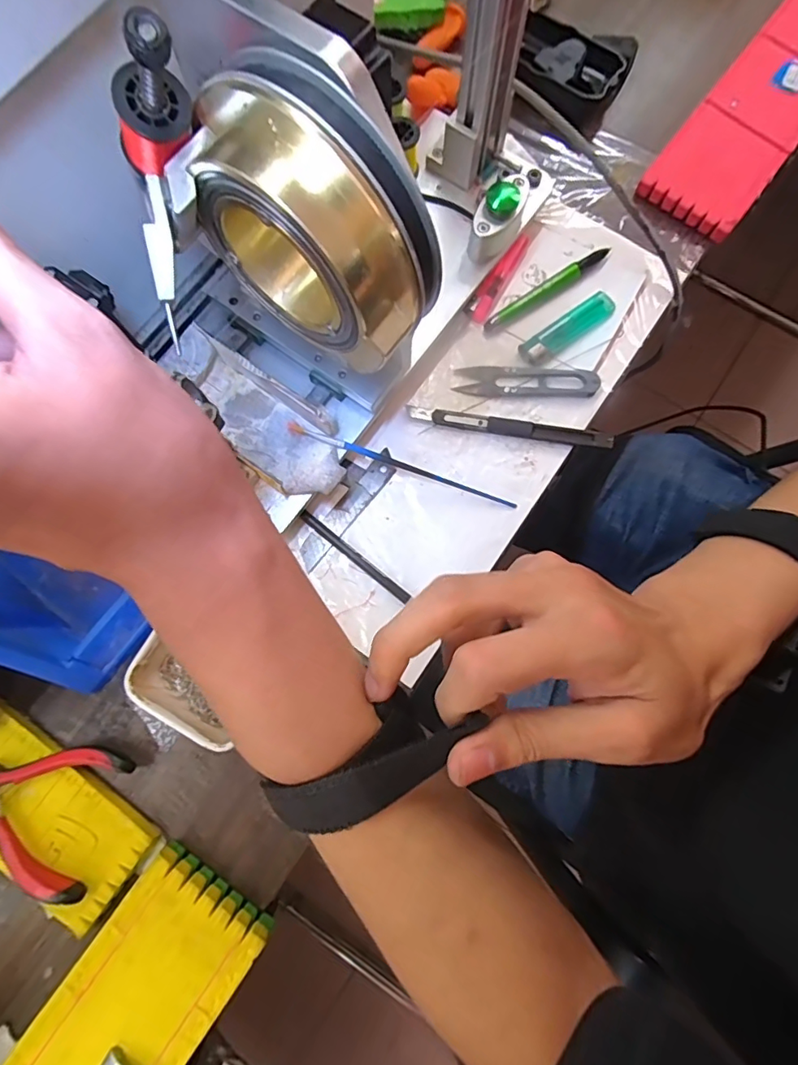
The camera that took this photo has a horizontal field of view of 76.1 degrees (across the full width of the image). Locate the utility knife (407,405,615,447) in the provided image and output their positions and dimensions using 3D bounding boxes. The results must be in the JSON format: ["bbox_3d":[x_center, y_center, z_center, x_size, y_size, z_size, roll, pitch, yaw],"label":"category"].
[{"bbox_3d":[0.079,-0.076,0.367,0.144,0.011,0.012,10,79,2],"label":"utility knife"}]

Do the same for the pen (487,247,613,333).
[{"bbox_3d":[0.115,-0.187,0.390,0.118,0.009,0.014,-36,81,-6],"label":"pen"}]

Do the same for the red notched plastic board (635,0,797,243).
[{"bbox_3d":[0.333,-0.390,0.433,0.081,0.024,0.349,38,82,7],"label":"red notched plastic board"}]

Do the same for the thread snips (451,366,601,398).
[{"bbox_3d":[0.094,-0.113,0.377,0.103,0.008,0.023,4,79,1],"label":"thread snips"}]

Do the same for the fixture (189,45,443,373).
[{"bbox_3d":[-0.034,-0.131,0.218,0.100,0.093,0.043,36,81,6],"label":"fixture"}]

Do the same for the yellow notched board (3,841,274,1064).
[{"bbox_3d":[-0.206,0.346,0.270,0.079,0.018,0.339,35,81,6],"label":"yellow notched board"}]

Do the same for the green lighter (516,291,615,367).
[{"bbox_3d":[0.129,-0.156,0.390,0.083,0.010,0.021,-36,81,-6],"label":"green lighter"}]

